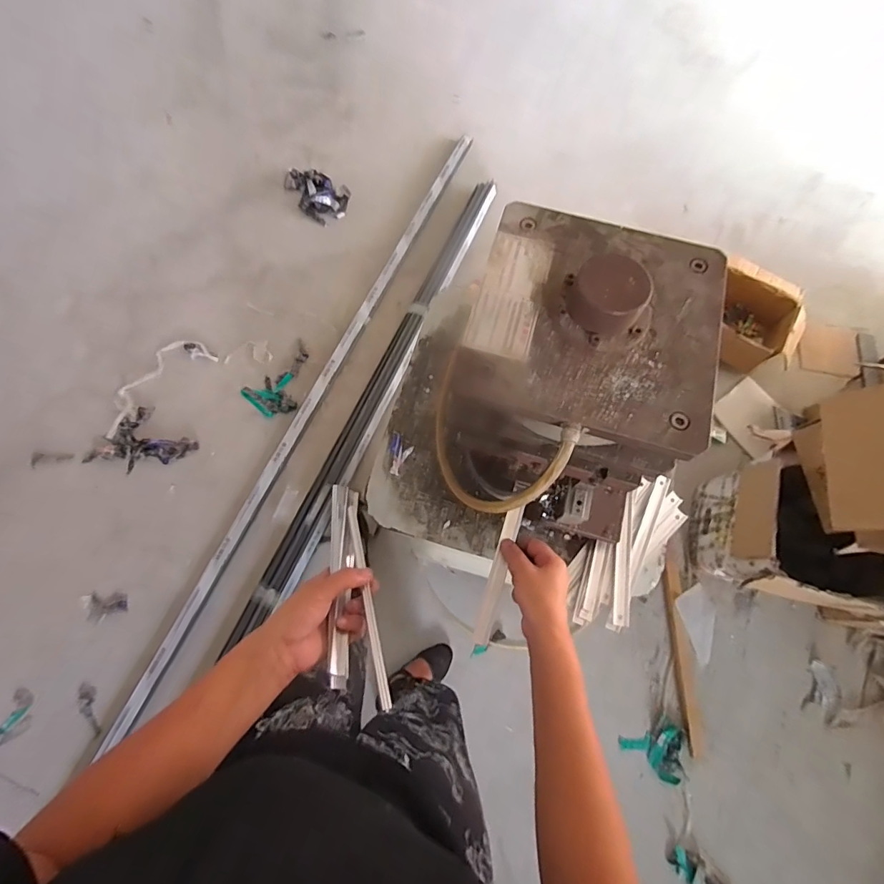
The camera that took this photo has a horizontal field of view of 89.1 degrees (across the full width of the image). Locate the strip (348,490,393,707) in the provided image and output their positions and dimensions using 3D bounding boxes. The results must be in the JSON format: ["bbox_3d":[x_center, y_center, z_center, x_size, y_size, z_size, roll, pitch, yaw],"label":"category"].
[{"bbox_3d":[-0.084,0.154,0.497,0.014,0.019,0.258,-15,46,-7],"label":"strip"}]

